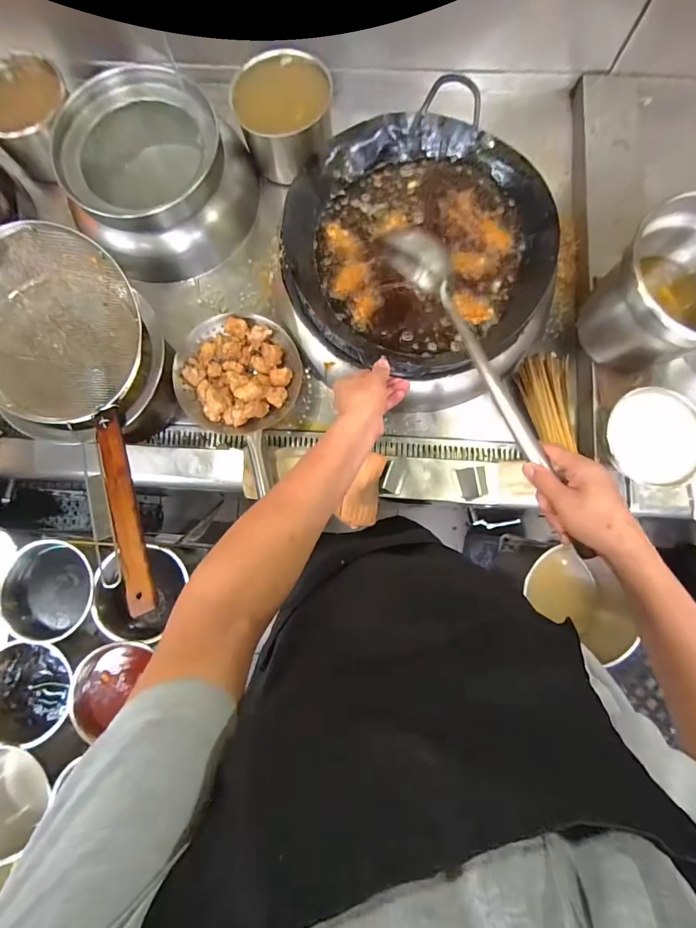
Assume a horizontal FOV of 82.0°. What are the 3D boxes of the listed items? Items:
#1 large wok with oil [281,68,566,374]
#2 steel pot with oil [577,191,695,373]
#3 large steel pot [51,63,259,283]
[{"bbox_3d":[0.118,-0.366,0.666,0.418,0.115,0.362,-38,82,-5],"label":"large wok with oil"},{"bbox_3d":[0.524,-0.268,0.641,0.208,0.204,0.220,0,81,1],"label":"steel pot with oil"},{"bbox_3d":[-0.369,-0.537,0.783,0.283,0.199,0.305,0,81,1],"label":"large steel pot"}]

